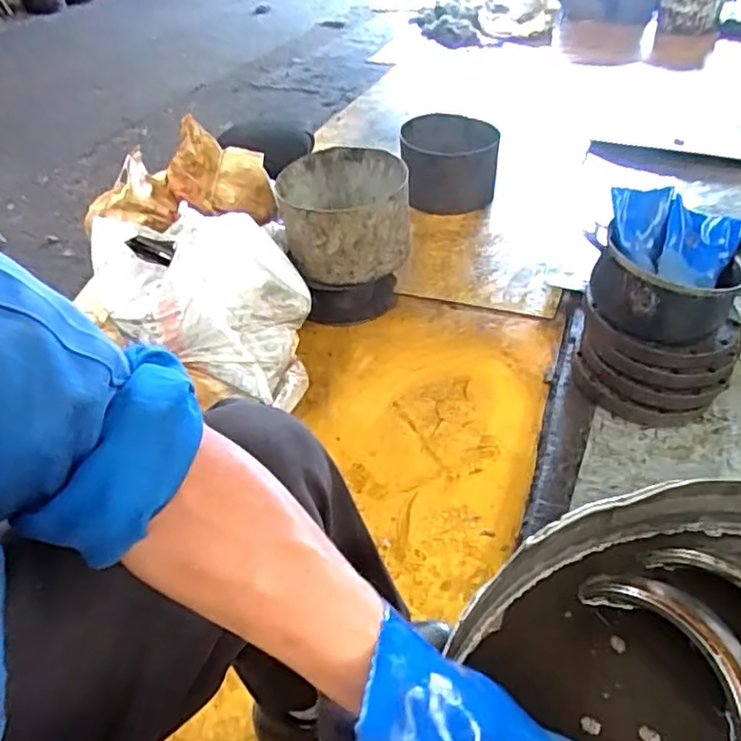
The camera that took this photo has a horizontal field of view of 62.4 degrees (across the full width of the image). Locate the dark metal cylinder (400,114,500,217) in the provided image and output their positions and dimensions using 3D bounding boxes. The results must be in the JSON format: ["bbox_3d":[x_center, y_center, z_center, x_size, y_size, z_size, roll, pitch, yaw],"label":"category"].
[{"bbox_3d":[0.224,-0.572,1.735,0.258,0.208,0.266,2,42,6],"label":"dark metal cylinder"}]

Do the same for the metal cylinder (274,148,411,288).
[{"bbox_3d":[-0.055,-0.337,1.347,0.271,0.199,0.264,-3,42,1],"label":"metal cylinder"}]

